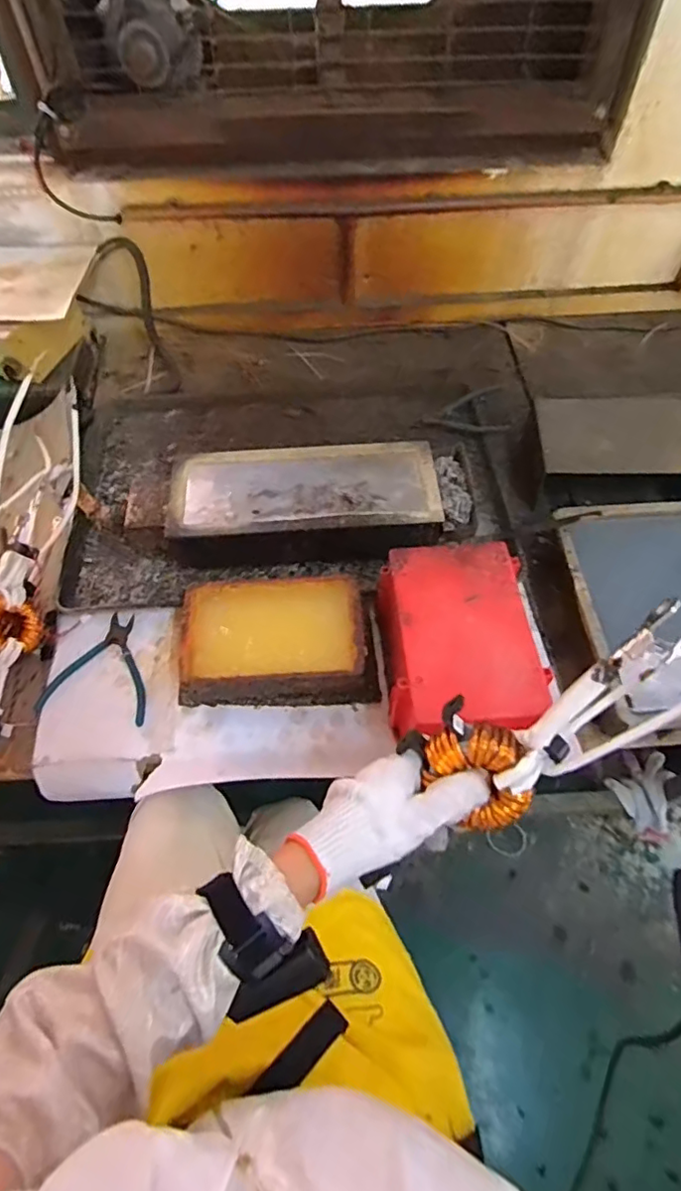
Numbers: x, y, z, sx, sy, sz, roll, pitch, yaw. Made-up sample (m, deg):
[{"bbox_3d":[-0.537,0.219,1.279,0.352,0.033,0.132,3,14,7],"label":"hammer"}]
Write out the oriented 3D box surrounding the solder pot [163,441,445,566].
[{"bbox_3d":[-0.048,-0.113,0.774,0.340,0.091,0.166,-3,58,-1],"label":"solder pot"}]

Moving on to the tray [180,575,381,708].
[{"bbox_3d":[-0.075,0.053,0.682,0.216,0.072,0.145,-2,58,-1],"label":"tray"}]

